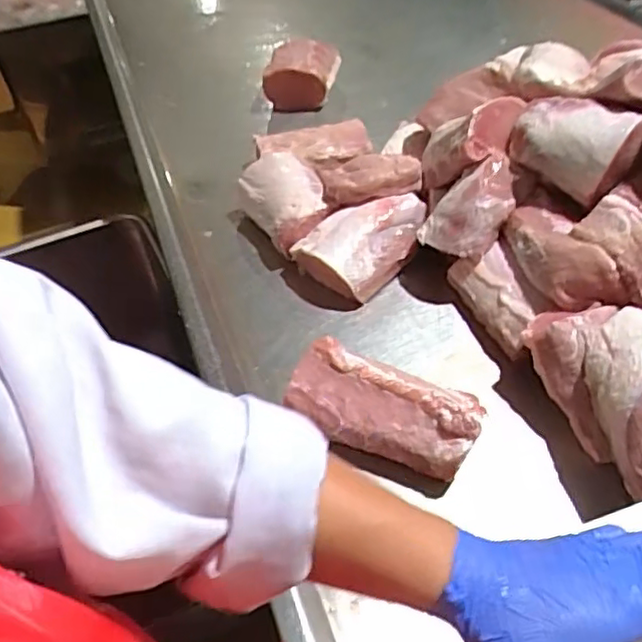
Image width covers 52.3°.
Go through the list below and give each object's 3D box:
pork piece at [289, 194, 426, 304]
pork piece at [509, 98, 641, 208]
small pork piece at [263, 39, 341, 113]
[{"bbox_3d":[0.059,-0.110,0.870,0.163,0.059,0.118,-36,52,-27],"label":"pork piece"},{"bbox_3d":[0.302,-0.211,0.771,0.088,0.076,0.134,-35,51,-26],"label":"pork piece"},{"bbox_3d":[-0.033,-0.461,1.221,0.124,0.080,0.138,5,46,10],"label":"small pork piece"}]

